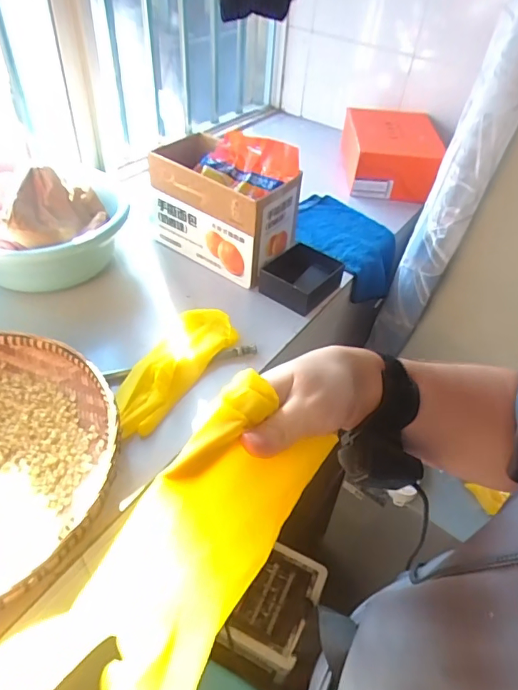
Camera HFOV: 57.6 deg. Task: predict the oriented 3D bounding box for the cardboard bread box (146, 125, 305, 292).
[{"bbox_3d":[-0.072,-0.268,0.928,0.271,0.217,0.165,25,48,18],"label":"cardboard bread box"}]

